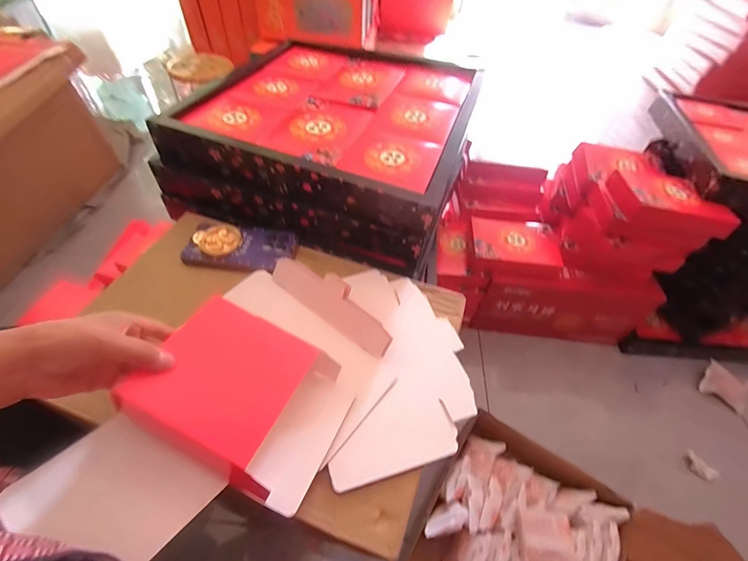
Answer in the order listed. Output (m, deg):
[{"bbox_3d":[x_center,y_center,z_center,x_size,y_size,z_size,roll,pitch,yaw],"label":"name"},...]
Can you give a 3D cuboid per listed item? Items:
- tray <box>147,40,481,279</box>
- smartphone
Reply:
[{"bbox_3d":[-0.064,-0.268,0.647,0.422,0.115,0.454,17,51,10],"label":"tray"},{"bbox_3d":[-0.186,-0.048,0.510,0.145,0.020,0.073,10,50,4],"label":"smartphone"}]

